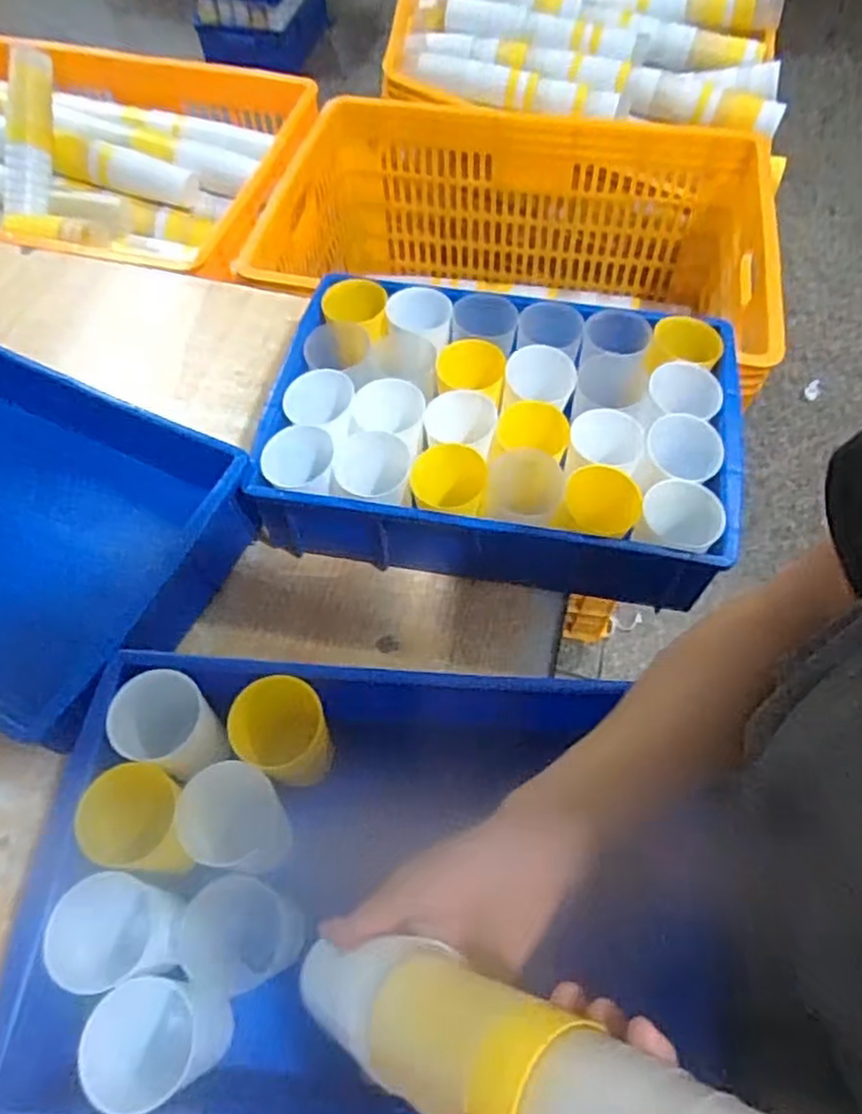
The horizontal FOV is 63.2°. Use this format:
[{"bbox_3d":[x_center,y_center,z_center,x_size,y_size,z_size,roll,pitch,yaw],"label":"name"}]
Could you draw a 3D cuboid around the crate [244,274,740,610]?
[{"bbox_3d":[0.061,-0.112,0.665,0.394,0.123,0.261,10,61,6],"label":"crate"}]

